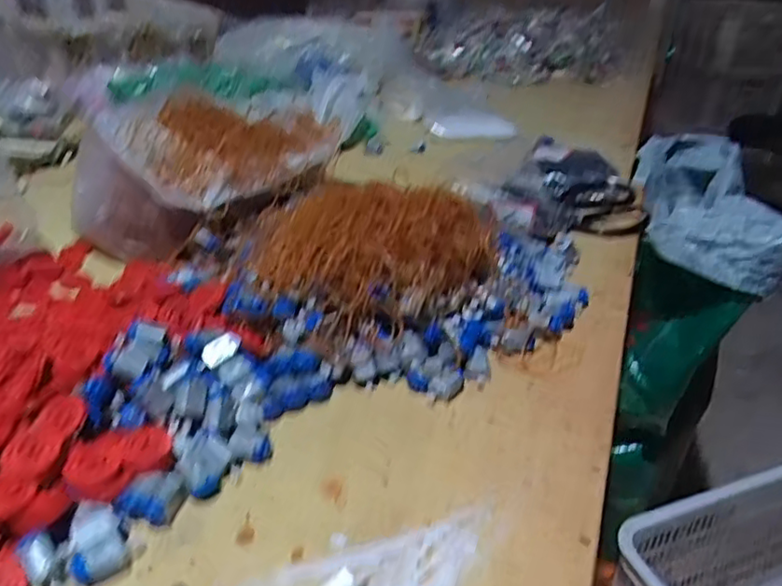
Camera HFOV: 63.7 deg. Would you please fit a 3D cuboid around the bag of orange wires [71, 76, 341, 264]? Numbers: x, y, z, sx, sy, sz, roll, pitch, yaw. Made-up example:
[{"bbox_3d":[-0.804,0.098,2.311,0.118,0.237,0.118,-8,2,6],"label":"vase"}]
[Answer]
[{"bbox_3d":[-0.198,-0.132,0.692,0.273,0.135,0.187,-11,33,-20],"label":"bag of orange wires"}]

